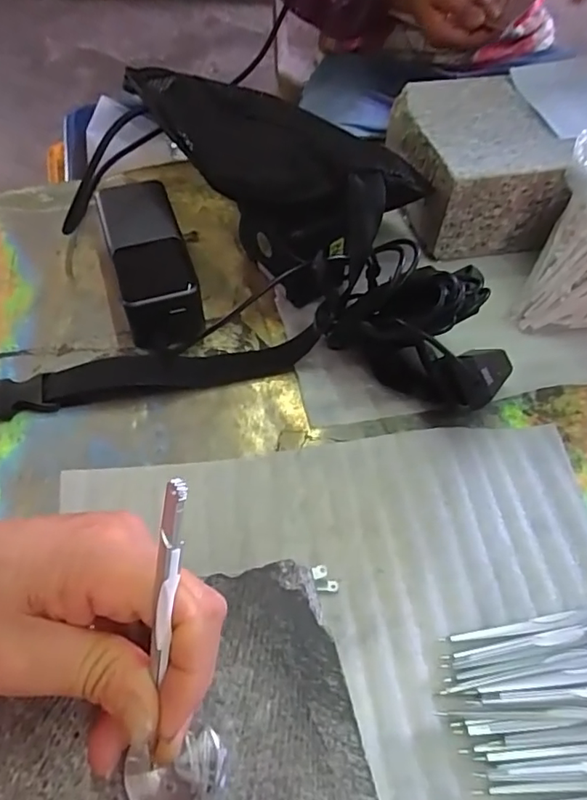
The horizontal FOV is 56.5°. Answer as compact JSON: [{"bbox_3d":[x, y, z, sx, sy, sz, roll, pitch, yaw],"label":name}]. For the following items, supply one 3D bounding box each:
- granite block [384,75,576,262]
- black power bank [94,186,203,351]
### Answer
[{"bbox_3d":[0.147,-0.199,0.465,0.112,0.080,0.140,-8,56,-6],"label":"granite block"},{"bbox_3d":[-0.108,-0.103,0.411,0.053,0.051,0.143,-15,58,-11],"label":"black power bank"}]

